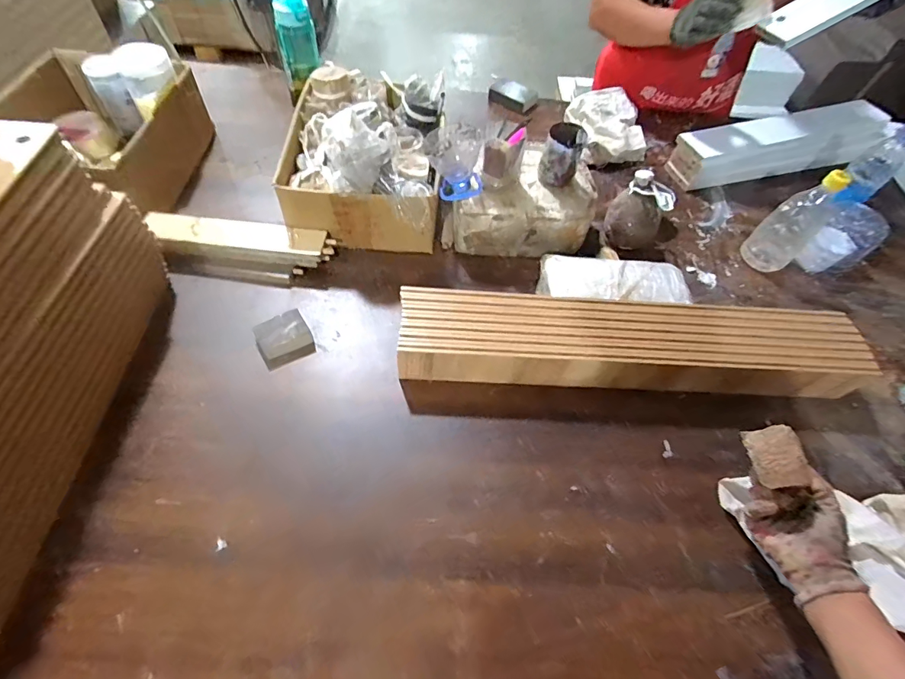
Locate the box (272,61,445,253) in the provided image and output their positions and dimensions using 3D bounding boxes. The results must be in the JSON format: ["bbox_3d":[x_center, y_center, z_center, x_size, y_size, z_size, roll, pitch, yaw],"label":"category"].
[{"bbox_3d":[-0.129,-0.324,0.752,0.280,0.187,0.330,3,57,-3],"label":"box"}]

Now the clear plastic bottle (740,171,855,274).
[{"bbox_3d":[0.593,-0.205,0.758,0.073,0.174,0.082,-38,67,-24],"label":"clear plastic bottle"}]

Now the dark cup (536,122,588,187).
[{"bbox_3d":[0.180,-0.304,0.728,0.061,0.073,0.064,21,57,6],"label":"dark cup"}]

